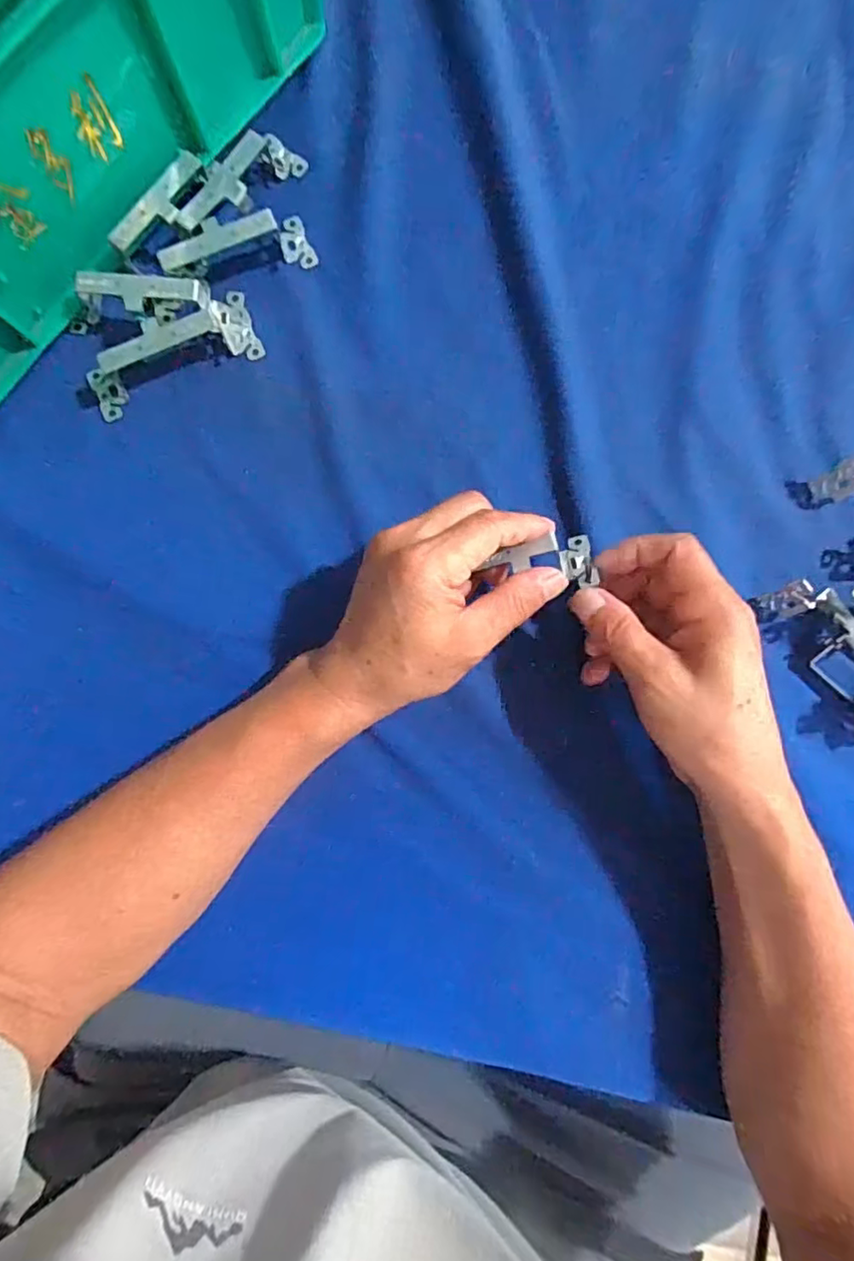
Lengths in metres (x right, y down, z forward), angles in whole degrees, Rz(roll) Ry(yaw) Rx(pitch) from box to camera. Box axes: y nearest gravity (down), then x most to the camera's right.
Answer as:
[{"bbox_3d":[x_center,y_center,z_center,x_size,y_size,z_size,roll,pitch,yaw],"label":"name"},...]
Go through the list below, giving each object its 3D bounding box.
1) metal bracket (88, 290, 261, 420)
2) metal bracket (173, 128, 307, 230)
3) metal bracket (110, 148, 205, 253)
[{"bbox_3d":[-0.155,-0.167,0.356,0.106,0.033,0.040,-30,87,0],"label":"metal bracket"},{"bbox_3d":[-0.112,-0.272,0.357,0.030,0.018,0.091,39,69,2],"label":"metal bracket"},{"bbox_3d":[-0.157,-0.249,0.347,0.020,0.009,0.070,41,89,2],"label":"metal bracket"}]

